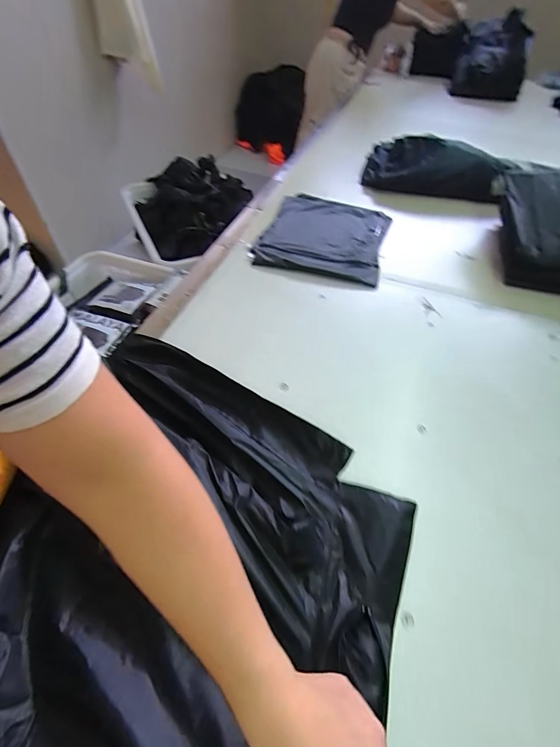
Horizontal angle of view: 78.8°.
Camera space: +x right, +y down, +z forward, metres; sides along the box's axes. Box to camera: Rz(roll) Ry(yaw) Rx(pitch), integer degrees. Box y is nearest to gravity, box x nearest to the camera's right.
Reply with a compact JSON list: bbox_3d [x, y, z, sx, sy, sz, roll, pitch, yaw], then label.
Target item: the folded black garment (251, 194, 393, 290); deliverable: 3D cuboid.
[{"bbox_3d":[0.113,-0.340,0.833,0.281,0.018,0.332,15,53,8],"label":"folded black garment"}]

